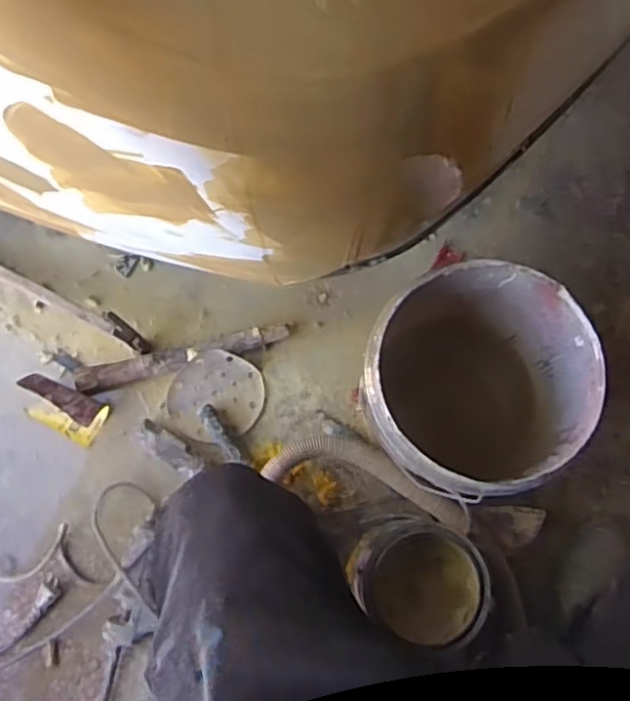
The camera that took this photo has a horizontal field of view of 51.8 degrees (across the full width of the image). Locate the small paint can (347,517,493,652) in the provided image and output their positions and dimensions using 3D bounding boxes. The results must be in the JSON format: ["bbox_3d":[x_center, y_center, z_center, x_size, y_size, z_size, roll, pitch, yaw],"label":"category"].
[{"bbox_3d":[0.130,0.291,0.832,0.148,0.150,0.137,0,77,-2],"label":"small paint can"}]

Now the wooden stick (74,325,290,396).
[{"bbox_3d":[-0.192,0.009,0.949,0.315,0.035,0.042,-14,78,-5],"label":"wooden stick"}]

